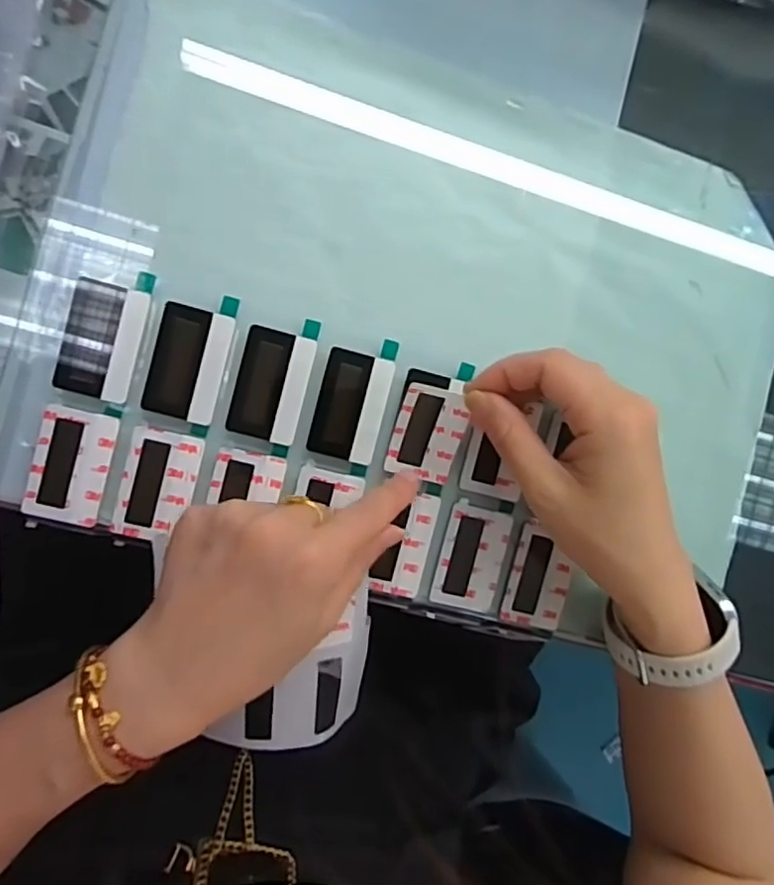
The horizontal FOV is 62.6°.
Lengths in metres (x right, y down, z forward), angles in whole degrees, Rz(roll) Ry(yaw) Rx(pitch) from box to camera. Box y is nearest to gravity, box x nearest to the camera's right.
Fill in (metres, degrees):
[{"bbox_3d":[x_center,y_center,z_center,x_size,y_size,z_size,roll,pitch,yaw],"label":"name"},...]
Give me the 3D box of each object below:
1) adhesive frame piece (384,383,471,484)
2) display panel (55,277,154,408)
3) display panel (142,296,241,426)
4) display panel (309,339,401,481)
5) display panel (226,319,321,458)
[{"bbox_3d":[0.021,-0.004,0.321,0.034,0.006,0.050,13,118,-7],"label":"adhesive frame piece"},{"bbox_3d":[-0.135,-0.048,0.303,0.034,0.004,0.054,13,93,-9],"label":"display panel"},{"bbox_3d":[-0.096,-0.042,0.309,0.034,0.004,0.061,14,93,-9],"label":"display panel"},{"bbox_3d":[-0.017,-0.020,0.321,0.034,0.004,0.066,14,93,-9],"label":"display panel"},{"bbox_3d":[-0.057,-0.030,0.315,0.034,0.004,0.066,13,93,-9],"label":"display panel"}]

